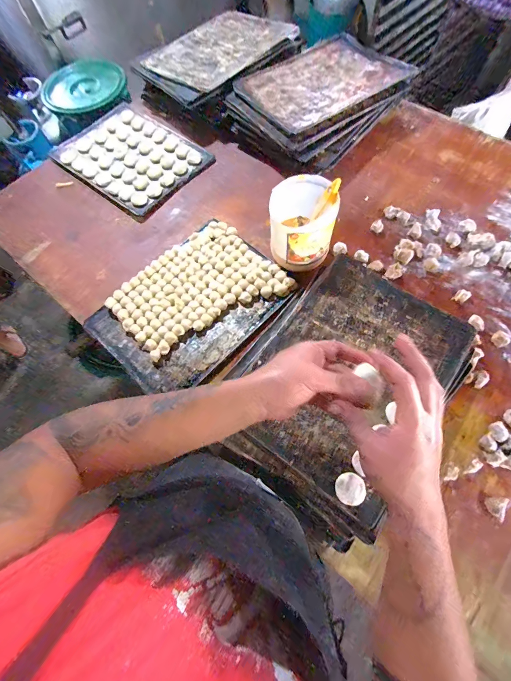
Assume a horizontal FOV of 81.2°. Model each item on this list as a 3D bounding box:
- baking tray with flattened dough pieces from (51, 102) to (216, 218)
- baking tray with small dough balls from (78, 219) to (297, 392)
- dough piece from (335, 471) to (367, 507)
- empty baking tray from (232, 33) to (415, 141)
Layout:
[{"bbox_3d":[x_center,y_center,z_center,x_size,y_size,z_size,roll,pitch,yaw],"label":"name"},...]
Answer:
[{"bbox_3d":[-0.399,-0.591,0.952,0.449,0.031,0.325,39,74,17],"label":"baking tray with flattened dough pieces"},{"bbox_3d":[-0.156,-0.091,0.731,0.425,0.029,0.317,-41,71,-14],"label":"baking tray with small dough balls"},{"bbox_3d":[0.159,0.249,0.500,0.047,0.012,0.048,-2,67,4],"label":"dough piece"},{"bbox_3d":[0.196,-0.802,0.916,0.472,0.021,0.349,-34,69,-10],"label":"empty baking tray"}]

